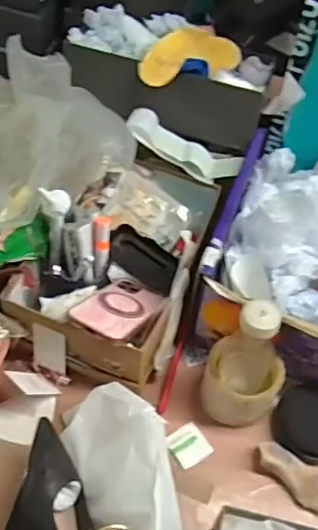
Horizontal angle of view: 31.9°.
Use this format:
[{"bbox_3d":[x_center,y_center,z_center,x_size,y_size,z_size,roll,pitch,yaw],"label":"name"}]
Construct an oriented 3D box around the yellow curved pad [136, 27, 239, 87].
[{"bbox_3d":[0.045,-0.302,0.804,0.176,0.043,0.082,-25,58,-22],"label":"yellow curved pad"}]

